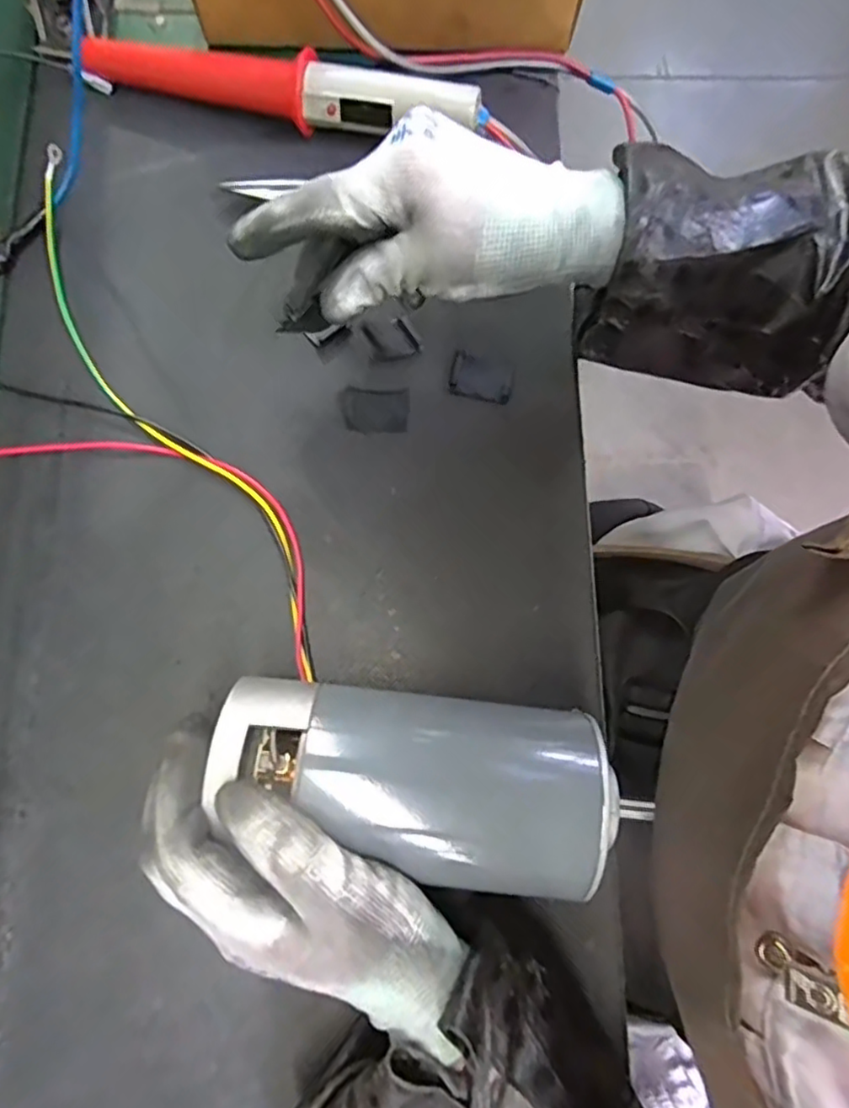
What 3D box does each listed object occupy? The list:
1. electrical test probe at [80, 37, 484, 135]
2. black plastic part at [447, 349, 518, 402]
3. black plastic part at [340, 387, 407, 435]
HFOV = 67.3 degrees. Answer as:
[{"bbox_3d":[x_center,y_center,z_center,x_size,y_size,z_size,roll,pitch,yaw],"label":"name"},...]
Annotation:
[{"bbox_3d":[-0.086,-0.286,0.392,0.235,0.035,0.035,15,78,2],"label":"electrical test probe"},{"bbox_3d":[0.034,-0.105,0.381,0.037,0.009,0.026,16,78,2],"label":"black plastic part"},{"bbox_3d":[-0.029,-0.083,0.370,0.040,0.005,0.027,5,78,0],"label":"black plastic part"}]

